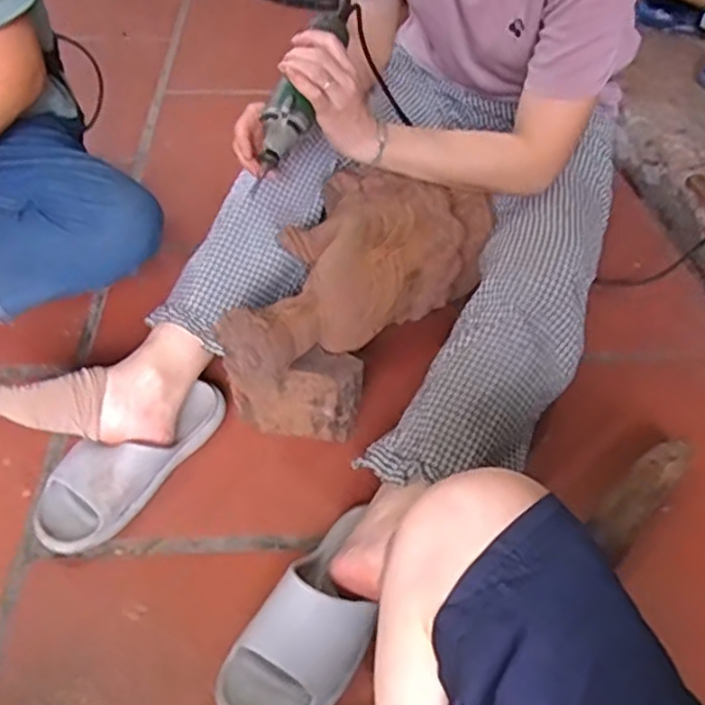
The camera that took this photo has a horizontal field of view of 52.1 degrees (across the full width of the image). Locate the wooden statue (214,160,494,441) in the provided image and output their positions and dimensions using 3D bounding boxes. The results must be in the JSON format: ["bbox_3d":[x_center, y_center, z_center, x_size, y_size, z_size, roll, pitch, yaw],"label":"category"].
[{"bbox_3d":[0.000,-0.059,0.862,0.162,0.213,0.367,30,52,24],"label":"wooden statue"}]

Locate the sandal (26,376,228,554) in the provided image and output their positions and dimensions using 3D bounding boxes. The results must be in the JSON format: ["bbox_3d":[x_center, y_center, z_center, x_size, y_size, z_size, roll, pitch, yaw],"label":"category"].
[{"bbox_3d":[-0.244,0.115,0.808,0.097,0.058,0.245,30,52,24],"label":"sandal"}]

